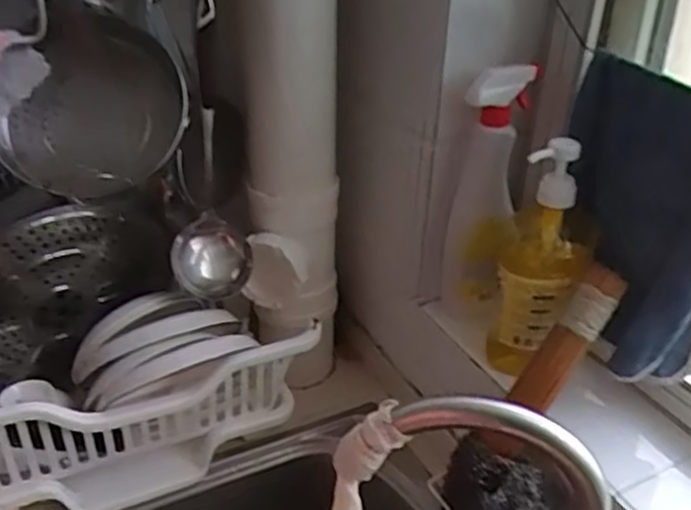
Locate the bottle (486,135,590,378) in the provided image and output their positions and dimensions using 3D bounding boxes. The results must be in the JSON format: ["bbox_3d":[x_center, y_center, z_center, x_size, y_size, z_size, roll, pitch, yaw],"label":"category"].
[{"bbox_3d":[0.203,0.014,0.688,0.076,0.268,0.052,10,31,14],"label":"bottle"}]

